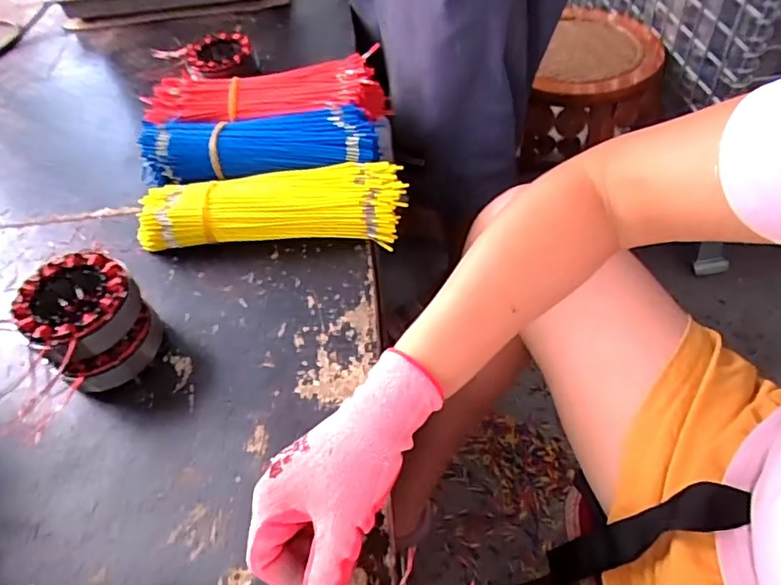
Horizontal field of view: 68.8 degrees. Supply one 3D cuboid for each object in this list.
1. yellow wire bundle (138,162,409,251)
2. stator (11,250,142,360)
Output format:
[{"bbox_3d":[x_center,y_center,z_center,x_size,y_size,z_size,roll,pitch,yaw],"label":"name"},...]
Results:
[{"bbox_3d":[-0.111,-0.083,0.554,0.247,0.050,0.081,-1,51,5],"label":"yellow wire bundle"},{"bbox_3d":[-0.242,0.012,0.447,0.081,0.039,0.082,-3,51,3],"label":"stator"}]

